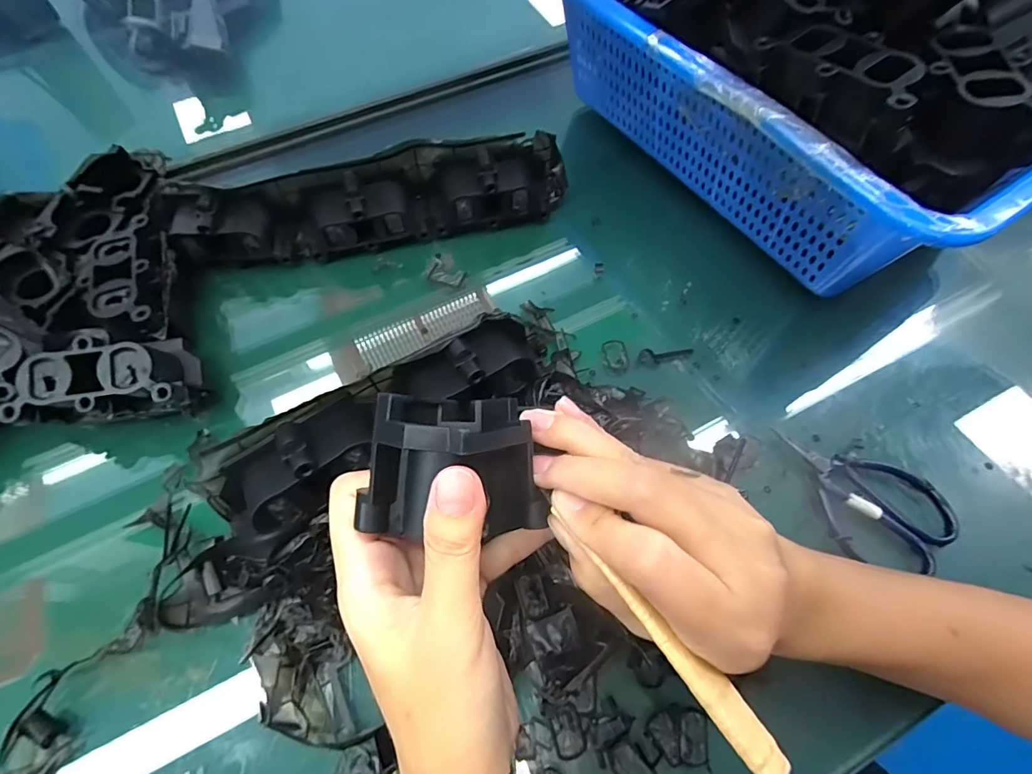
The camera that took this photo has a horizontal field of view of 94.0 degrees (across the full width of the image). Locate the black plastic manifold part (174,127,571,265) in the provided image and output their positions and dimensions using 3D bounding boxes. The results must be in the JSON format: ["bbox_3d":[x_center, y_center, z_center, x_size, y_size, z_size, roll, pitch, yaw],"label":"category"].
[{"bbox_3d":[-0.114,-0.149,0.391,0.317,0.058,0.051,-11,65,-4],"label":"black plastic manifold part"}]

